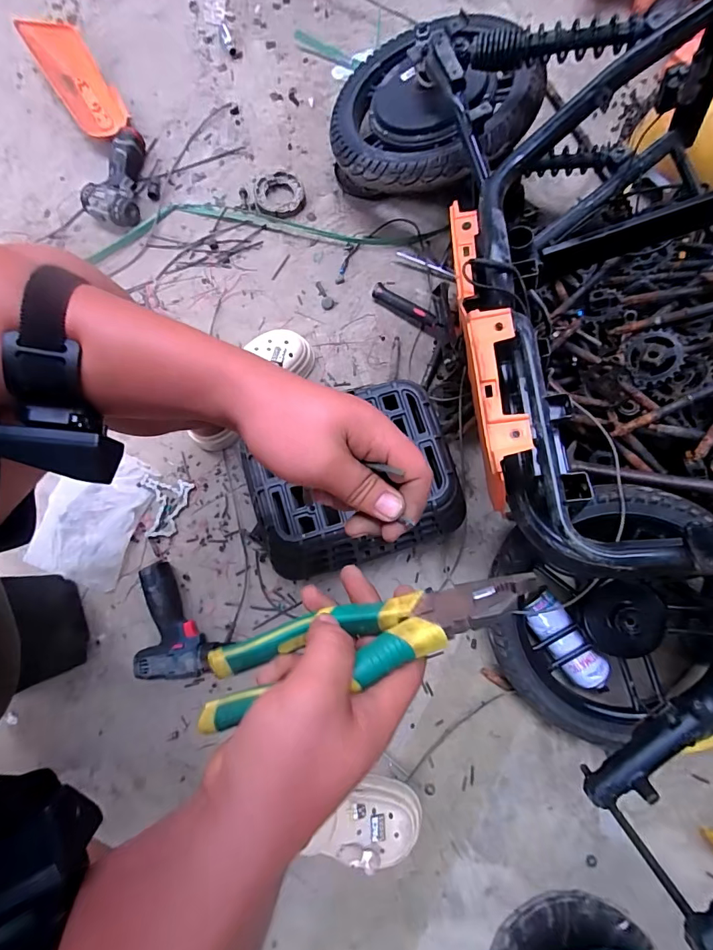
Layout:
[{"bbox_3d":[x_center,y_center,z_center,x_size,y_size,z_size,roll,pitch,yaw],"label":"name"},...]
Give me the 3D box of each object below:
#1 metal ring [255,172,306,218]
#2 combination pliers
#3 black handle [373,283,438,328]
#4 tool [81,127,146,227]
[{"bbox_3d":[-0.163,-0.598,0.923,0.104,0.016,0.105,0,79,1],"label":"metal ring"},{"bbox_3d":[0.009,0.096,0.246,0.193,0.052,0.020,-16,119,4],"label":"combination pliers"},{"bbox_3d":[0.096,-0.339,0.865,0.144,0.032,0.029,31,81,6],"label":"black handle"},{"bbox_3d":[-0.506,-0.627,0.914,0.112,0.054,0.202,4,79,2],"label":"tool"}]

